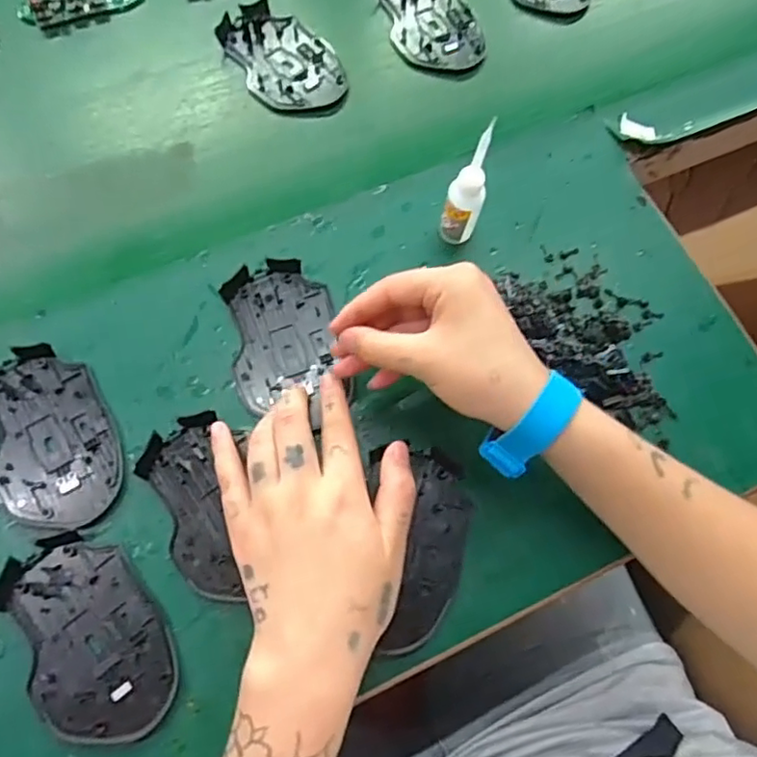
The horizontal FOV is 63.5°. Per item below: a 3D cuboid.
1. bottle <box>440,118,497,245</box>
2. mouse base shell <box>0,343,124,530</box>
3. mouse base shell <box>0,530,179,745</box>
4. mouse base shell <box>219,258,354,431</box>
[{"bbox_3d":[0.057,-0.119,0.390,0.023,0.100,0.020,15,70,4],"label":"bottle"},{"bbox_3d":[-0.200,0.035,0.370,0.072,0.013,0.113,-27,73,-11],"label":"mouse base shell"},{"bbox_3d":[-0.160,0.142,0.337,0.073,0.008,0.113,-30,73,-12],"label":"mouse base shell"},{"bbox_3d":[-0.062,-0.029,0.400,0.069,0.010,0.103,-14,71,-7],"label":"mouse base shell"}]

